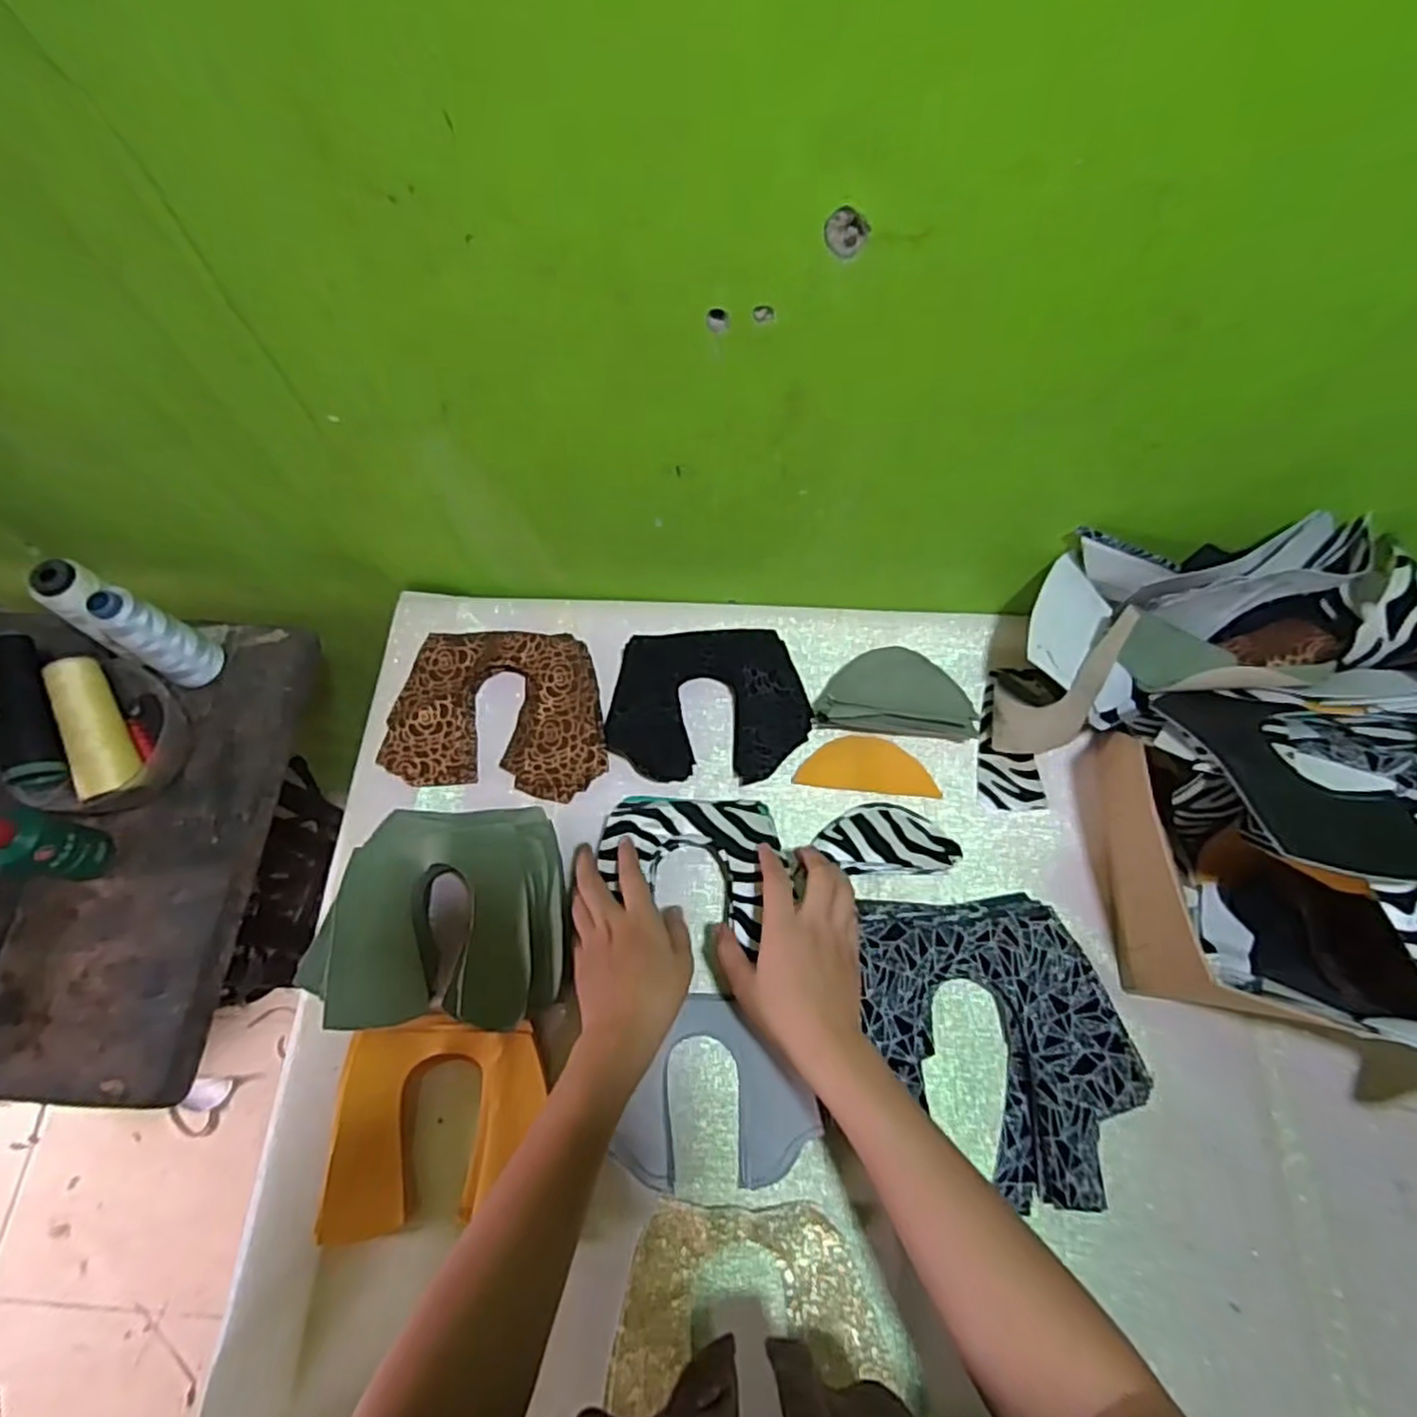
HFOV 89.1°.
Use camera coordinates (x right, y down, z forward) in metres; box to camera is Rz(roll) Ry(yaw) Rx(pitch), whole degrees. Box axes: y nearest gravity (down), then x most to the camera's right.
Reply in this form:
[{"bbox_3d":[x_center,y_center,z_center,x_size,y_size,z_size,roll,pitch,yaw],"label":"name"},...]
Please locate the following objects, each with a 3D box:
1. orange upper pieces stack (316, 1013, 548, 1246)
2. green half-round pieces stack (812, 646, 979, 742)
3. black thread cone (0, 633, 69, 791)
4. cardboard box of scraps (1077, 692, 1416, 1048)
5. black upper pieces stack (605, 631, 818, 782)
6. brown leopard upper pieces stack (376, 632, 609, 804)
[{"bbox_3d":[-0.186,0.281,0.493,0.142,0.018,0.124,-6,67,-1],"label":"orange upper pieces stack"},{"bbox_3d":[0.154,-0.012,0.591,0.127,0.034,0.068,5,68,3],"label":"green half-round pieces stack"},{"bbox_3d":[-0.522,0.000,0.551,0.039,0.033,0.121,-16,85,-5],"label":"black thread cone"},{"bbox_3d":[0.454,0.114,0.474,0.337,0.154,0.233,7,68,4],"label":"cardboard box of scraps"},{"bbox_3d":[0.000,-0.003,0.601,0.162,0.032,0.124,0,67,1],"label":"black upper pieces stack"},{"bbox_3d":[-0.175,0.003,0.602,0.170,0.029,0.138,-2,67,0],"label":"brown leopard upper pieces stack"}]

